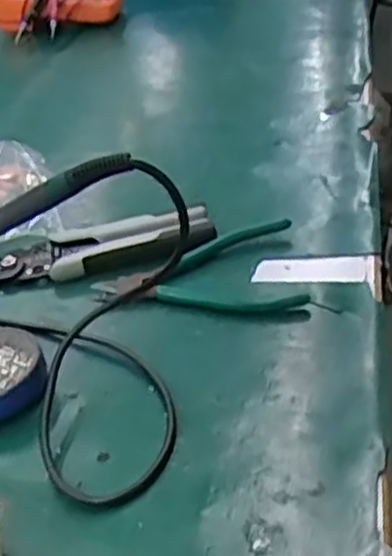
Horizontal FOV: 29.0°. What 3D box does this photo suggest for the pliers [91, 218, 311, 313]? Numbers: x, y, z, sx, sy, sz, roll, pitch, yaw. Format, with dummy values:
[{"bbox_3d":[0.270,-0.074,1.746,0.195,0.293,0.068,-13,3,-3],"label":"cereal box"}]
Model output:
[{"bbox_3d":[0.009,-0.011,0.552,0.149,0.012,0.103,3,37,14],"label":"pliers"}]

